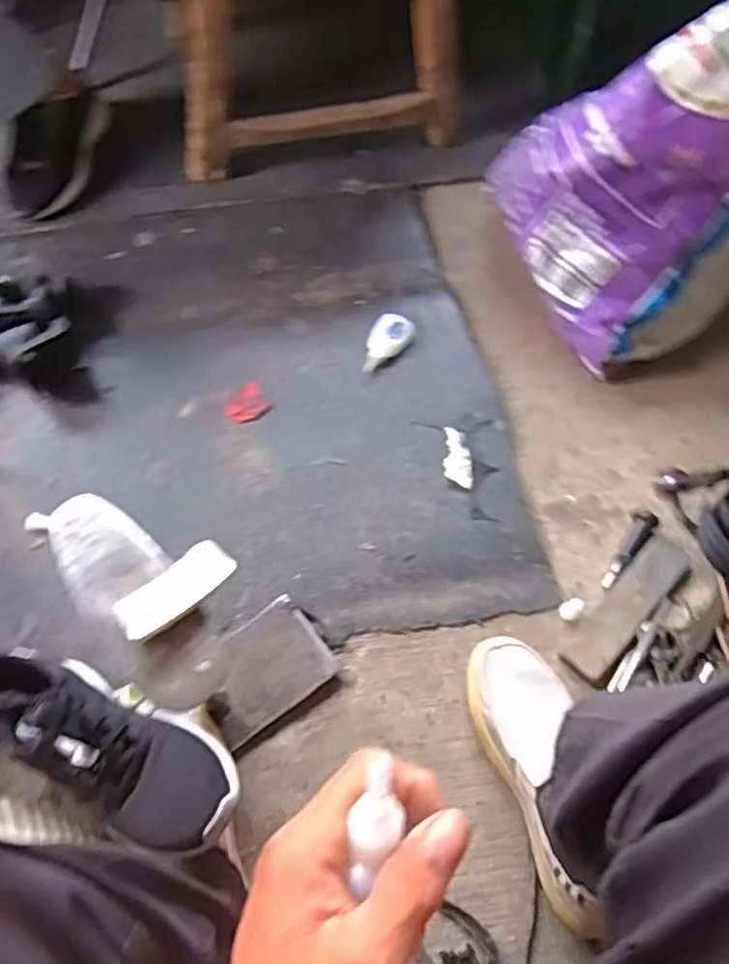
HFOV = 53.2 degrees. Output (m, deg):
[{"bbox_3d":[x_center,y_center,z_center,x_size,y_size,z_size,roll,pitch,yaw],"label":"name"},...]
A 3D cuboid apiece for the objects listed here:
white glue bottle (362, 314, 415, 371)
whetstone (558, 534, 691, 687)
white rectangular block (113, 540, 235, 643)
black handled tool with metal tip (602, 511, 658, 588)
[{"bbox_3d":[0.025,-0.173,0.911,0.050,0.021,0.086,33,69,12],"label":"white glue bottle"},{"bbox_3d":[0.290,0.135,0.796,0.051,0.016,0.191,41,71,14],"label":"whetstone"},{"bbox_3d":[-0.109,0.062,0.424,0.029,0.005,0.071,43,59,14],"label":"white rectangular block"},{"bbox_3d":[0.299,0.075,0.832,0.027,0.020,0.102,39,70,14],"label":"black handled tool with metal tip"}]

